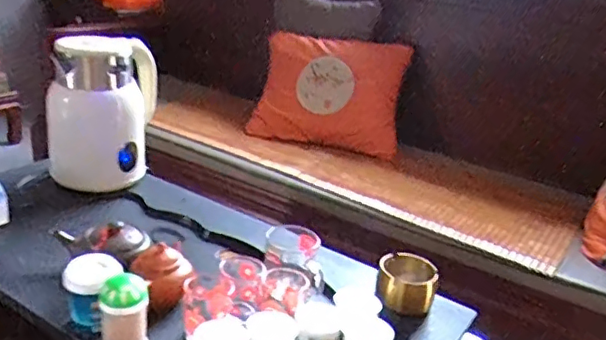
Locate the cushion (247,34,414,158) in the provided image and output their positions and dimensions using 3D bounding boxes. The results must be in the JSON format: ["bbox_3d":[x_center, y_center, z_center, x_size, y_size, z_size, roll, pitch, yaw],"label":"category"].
[{"bbox_3d":[0.097,-0.250,1.832,0.455,0.305,0.147,16,24,21],"label":"cushion"}]

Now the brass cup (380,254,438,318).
[{"bbox_3d":[0.140,0.153,0.782,0.078,0.047,0.076,9,23,6],"label":"brass cup"}]

